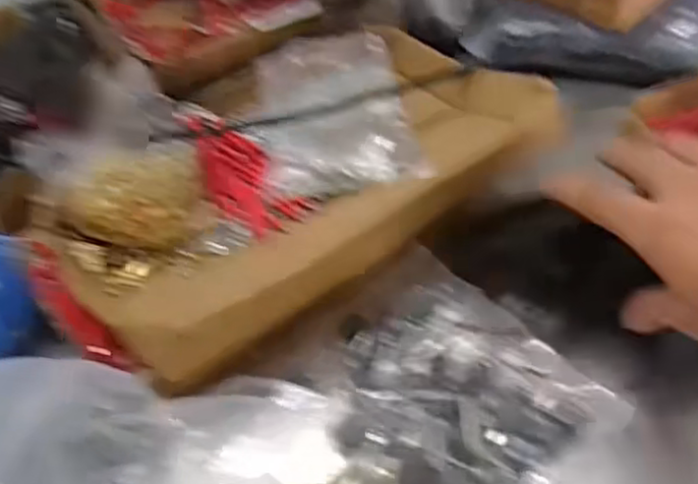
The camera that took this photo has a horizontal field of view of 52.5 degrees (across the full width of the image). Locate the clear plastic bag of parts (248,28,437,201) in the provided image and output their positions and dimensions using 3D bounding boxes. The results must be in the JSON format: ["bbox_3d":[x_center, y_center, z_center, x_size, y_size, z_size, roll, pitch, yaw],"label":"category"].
[{"bbox_3d":[-0.011,-0.094,0.532,0.117,0.042,0.154,-11,45,-4],"label":"clear plastic bag of parts"}]

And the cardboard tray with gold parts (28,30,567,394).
[{"bbox_3d":[-0.038,-0.057,0.500,0.333,0.060,0.212,-27,48,-20],"label":"cardboard tray with gold parts"}]

